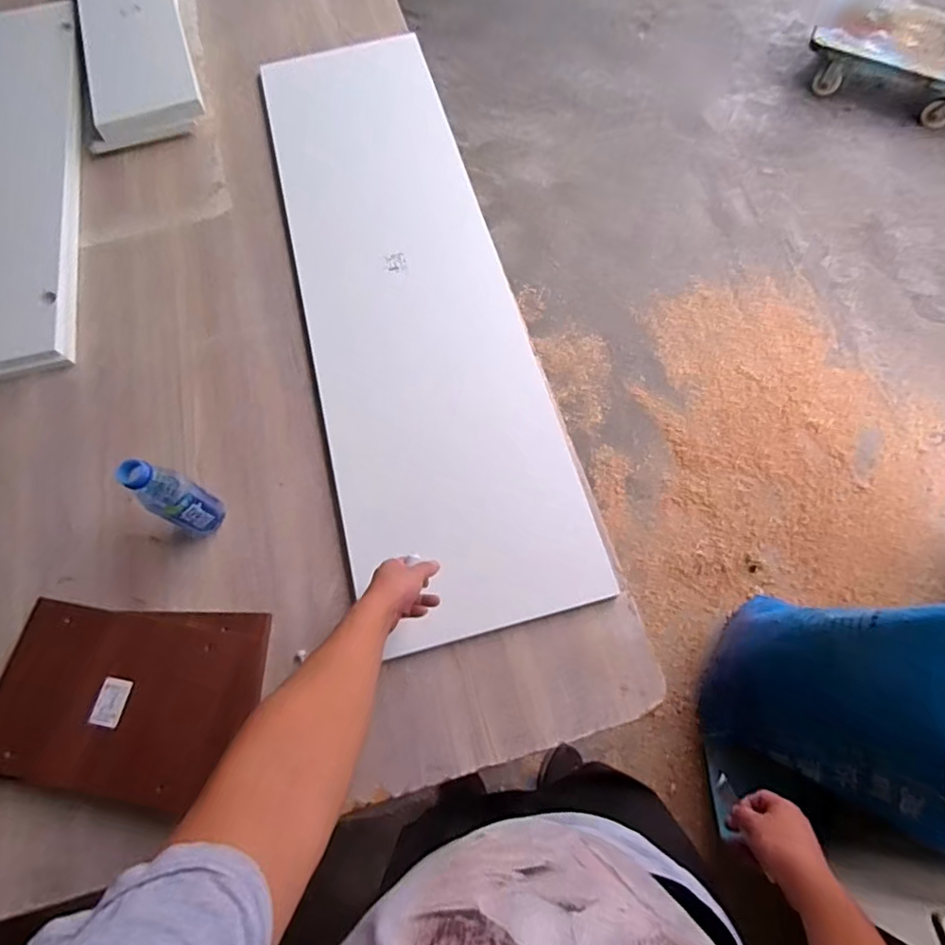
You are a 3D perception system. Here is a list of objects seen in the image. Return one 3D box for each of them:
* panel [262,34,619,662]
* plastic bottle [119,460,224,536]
[{"bbox_3d":[-0.153,-0.408,1.078,0.385,0.029,1.442,-15,66,-4],"label":"panel"},{"bbox_3d":[-0.440,0.042,0.806,0.054,0.190,0.066,22,72,14],"label":"plastic bottle"}]

